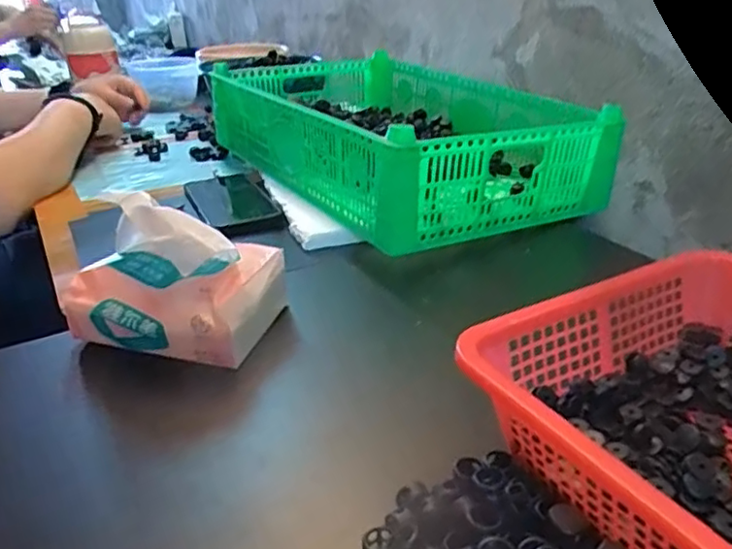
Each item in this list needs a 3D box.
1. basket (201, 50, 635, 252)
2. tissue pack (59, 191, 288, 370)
[{"bbox_3d":[0.025,-0.181,0.771,0.294,0.106,0.477,-17,31,-27],"label":"basket"},{"bbox_3d":[-0.142,-0.002,0.449,0.141,0.100,0.090,4,27,10],"label":"tissue pack"}]

